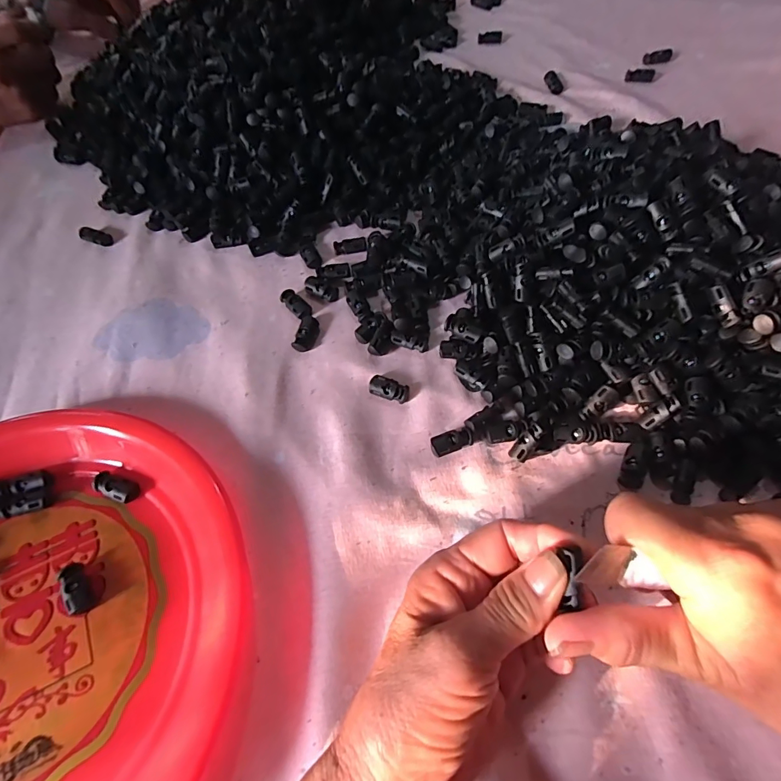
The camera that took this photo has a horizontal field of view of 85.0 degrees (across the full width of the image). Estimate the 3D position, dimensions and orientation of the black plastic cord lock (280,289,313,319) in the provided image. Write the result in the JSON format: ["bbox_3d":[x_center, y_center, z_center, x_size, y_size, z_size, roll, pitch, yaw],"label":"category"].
[{"bbox_3d":[-0.074,-0.068,0.336,0.015,0.008,0.030,-41,69,-16],"label":"black plastic cord lock"}]

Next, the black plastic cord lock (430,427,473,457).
[{"bbox_3d":[0.040,0.034,0.280,0.027,0.008,0.013,-18,64,-6],"label":"black plastic cord lock"}]

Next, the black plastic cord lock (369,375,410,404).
[{"bbox_3d":[-0.001,-0.001,0.299,0.027,0.008,0.014,20,66,12],"label":"black plastic cord lock"}]

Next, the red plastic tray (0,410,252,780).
[{"bbox_3d":[-0.213,0.129,0.224,0.253,0.035,0.244,-3,64,1],"label":"red plastic tray"}]

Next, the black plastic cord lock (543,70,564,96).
[{"bbox_3d":[0.174,-0.328,0.453,0.016,0.005,0.035,-12,64,-3],"label":"black plastic cord lock"}]

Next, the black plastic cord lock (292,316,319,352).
[{"bbox_3d":[-0.064,-0.043,0.323,0.014,0.008,0.028,15,65,10],"label":"black plastic cord lock"}]

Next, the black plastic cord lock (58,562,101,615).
[{"bbox_3d":[-0.177,0.112,0.242,0.015,0.009,0.028,-34,67,-13],"label":"black plastic cord lock"}]

